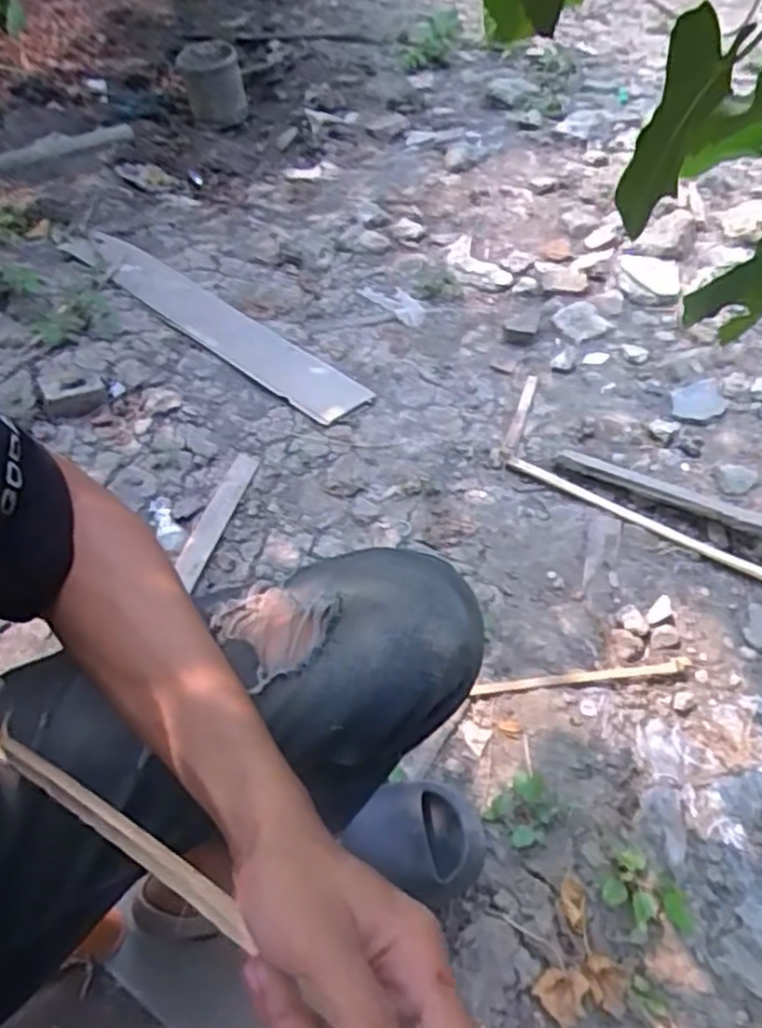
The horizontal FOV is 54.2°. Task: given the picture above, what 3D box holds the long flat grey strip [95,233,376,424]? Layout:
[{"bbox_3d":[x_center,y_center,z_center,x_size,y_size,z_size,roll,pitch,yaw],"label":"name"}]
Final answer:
[{"bbox_3d":[-0.331,-0.383,1.463,0.793,0.020,0.126,35,54,26],"label":"long flat grey strip"}]

